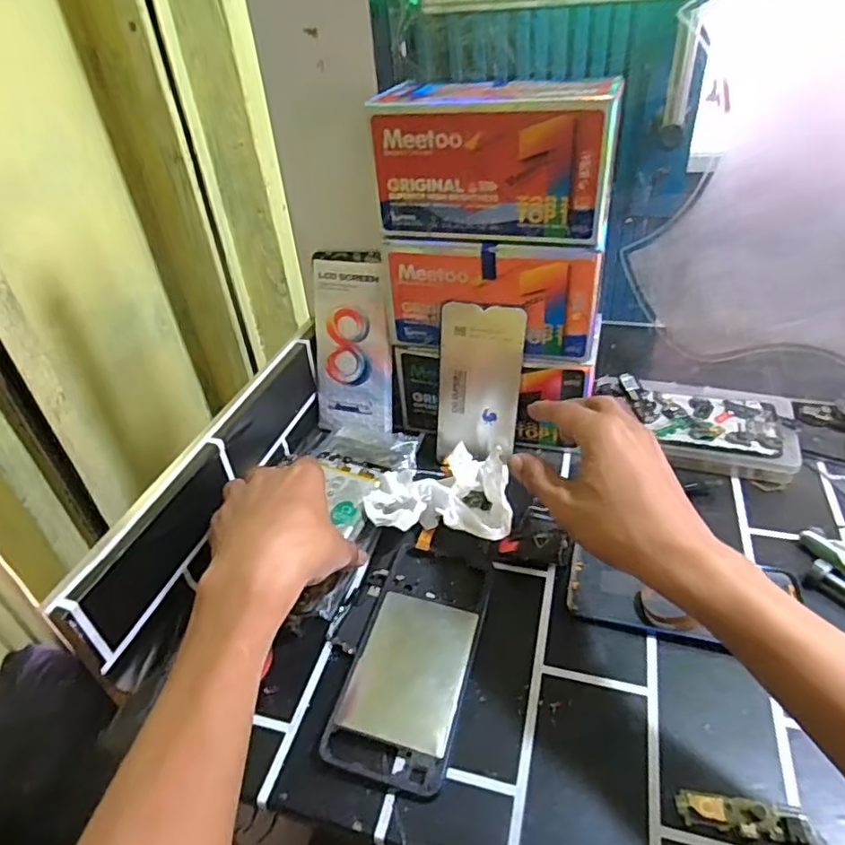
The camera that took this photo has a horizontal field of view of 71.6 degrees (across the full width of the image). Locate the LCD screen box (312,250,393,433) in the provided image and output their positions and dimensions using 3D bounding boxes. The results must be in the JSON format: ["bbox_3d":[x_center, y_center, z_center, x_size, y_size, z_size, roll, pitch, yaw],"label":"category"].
[{"bbox_3d":[-0.068,-0.074,0.558,0.078,0.168,0.024,1,16,8],"label":"LCD screen box"}]

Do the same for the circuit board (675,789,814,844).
[{"bbox_3d":[0.170,0.208,0.310,0.064,0.006,0.019,3,39,11],"label":"circuit board"}]

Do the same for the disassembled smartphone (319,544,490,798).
[{"bbox_3d":[-0.004,0.154,0.389,0.073,0.016,0.155,8,40,16],"label":"disassembled smartphone"}]

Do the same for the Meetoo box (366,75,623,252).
[{"bbox_3d":[0.058,-0.203,0.453,0.176,0.096,0.076,8,40,16],"label":"Meetoo box"}]

